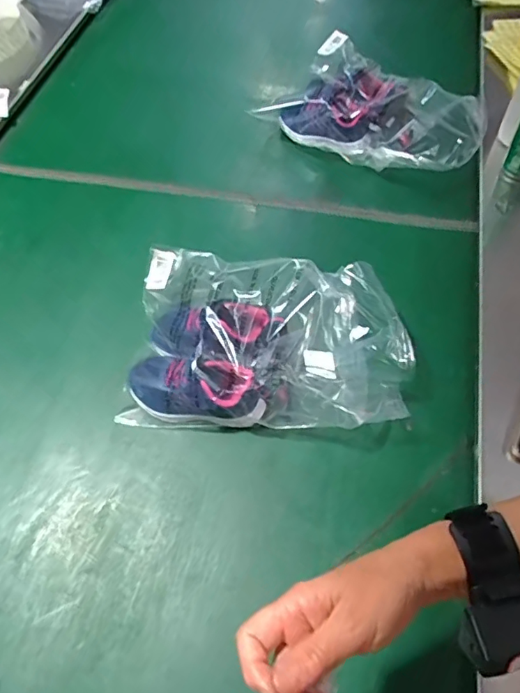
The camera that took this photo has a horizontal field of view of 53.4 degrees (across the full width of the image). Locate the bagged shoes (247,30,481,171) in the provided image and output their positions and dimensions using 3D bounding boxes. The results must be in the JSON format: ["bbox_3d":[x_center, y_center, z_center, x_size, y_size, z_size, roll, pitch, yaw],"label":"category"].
[{"bbox_3d":[0.181,-0.367,0.815,0.328,0.085,0.183,29,63,17],"label":"bagged shoes"}]

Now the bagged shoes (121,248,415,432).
[{"bbox_3d":[0.008,-0.011,0.597,0.314,0.086,0.210,6,58,4],"label":"bagged shoes"}]

